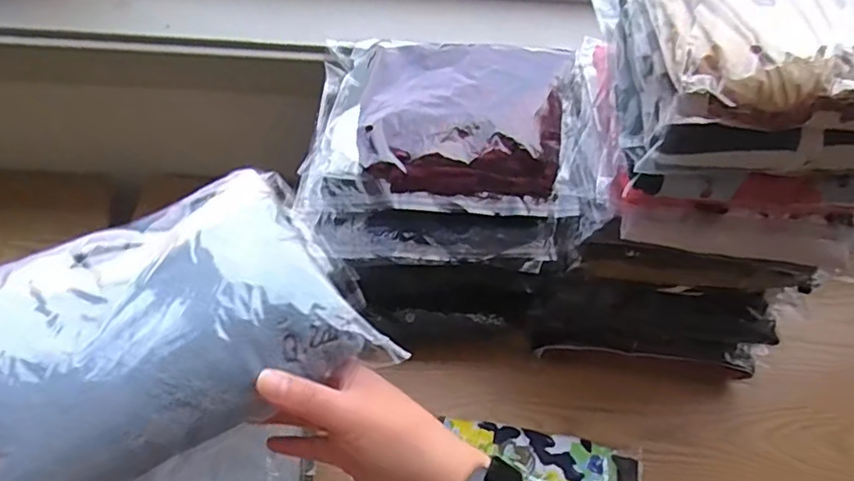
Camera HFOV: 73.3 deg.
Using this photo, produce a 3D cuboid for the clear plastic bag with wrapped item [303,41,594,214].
[{"bbox_3d":[0.025,-0.117,0.571,0.267,0.046,0.188,4,60,-2],"label":"clear plastic bag with wrapped item"}]

